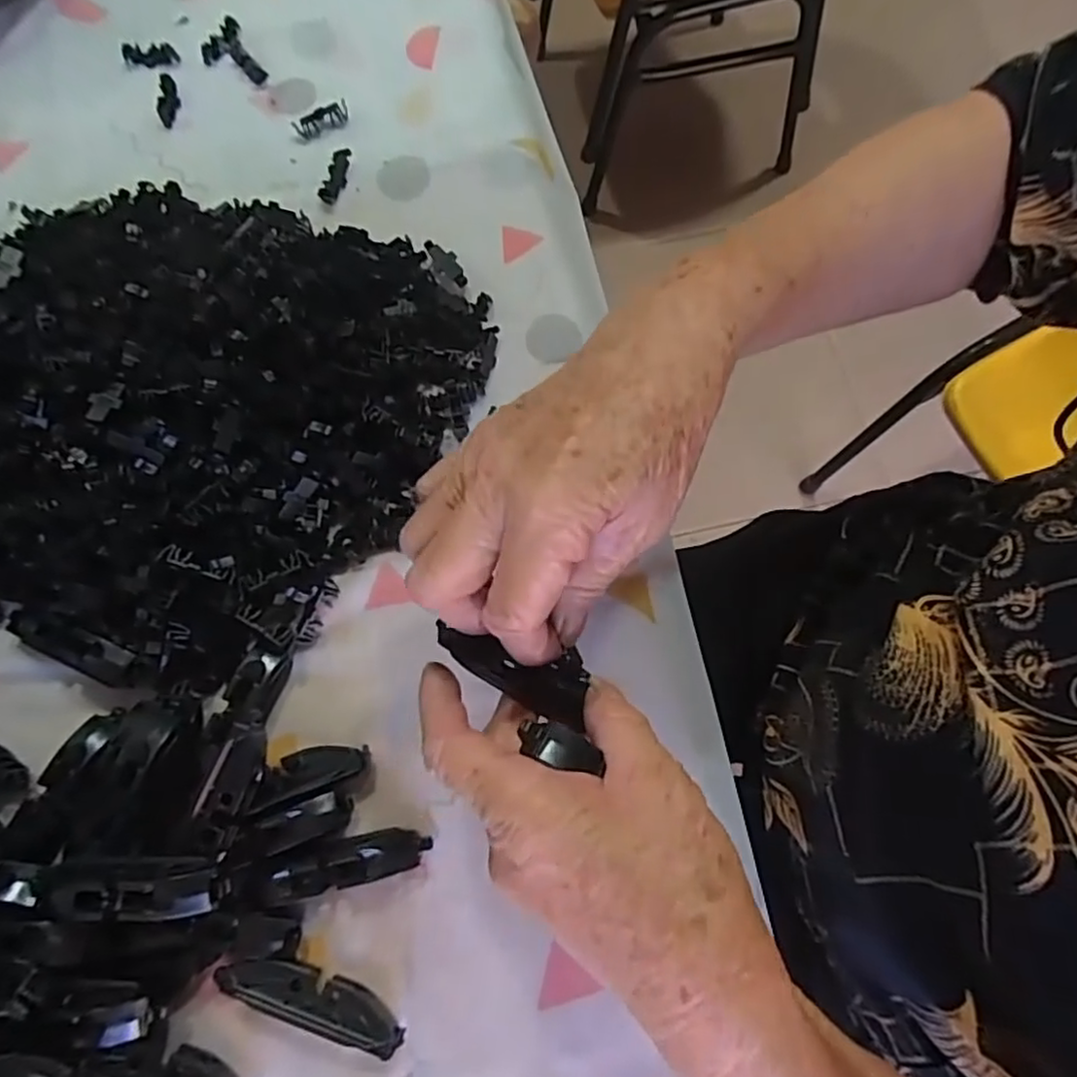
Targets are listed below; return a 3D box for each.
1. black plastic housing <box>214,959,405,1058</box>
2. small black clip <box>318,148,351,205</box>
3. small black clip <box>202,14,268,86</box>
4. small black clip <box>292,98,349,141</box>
[{"bbox_3d":[-0.095,0.192,0.278,0.079,0.015,0.017,17,74,6],"label":"black plastic housing"},{"bbox_3d":[-0.126,-0.225,0.413,0.012,0.005,0.036,18,88,6],"label":"small black clip"},{"bbox_3d":[-0.206,-0.321,0.442,0.031,0.006,0.057,-29,75,-8],"label":"small black clip"},{"bbox_3d":[-0.138,-0.267,0.422,0.035,0.010,0.012,-20,74,-6],"label":"small black clip"}]

